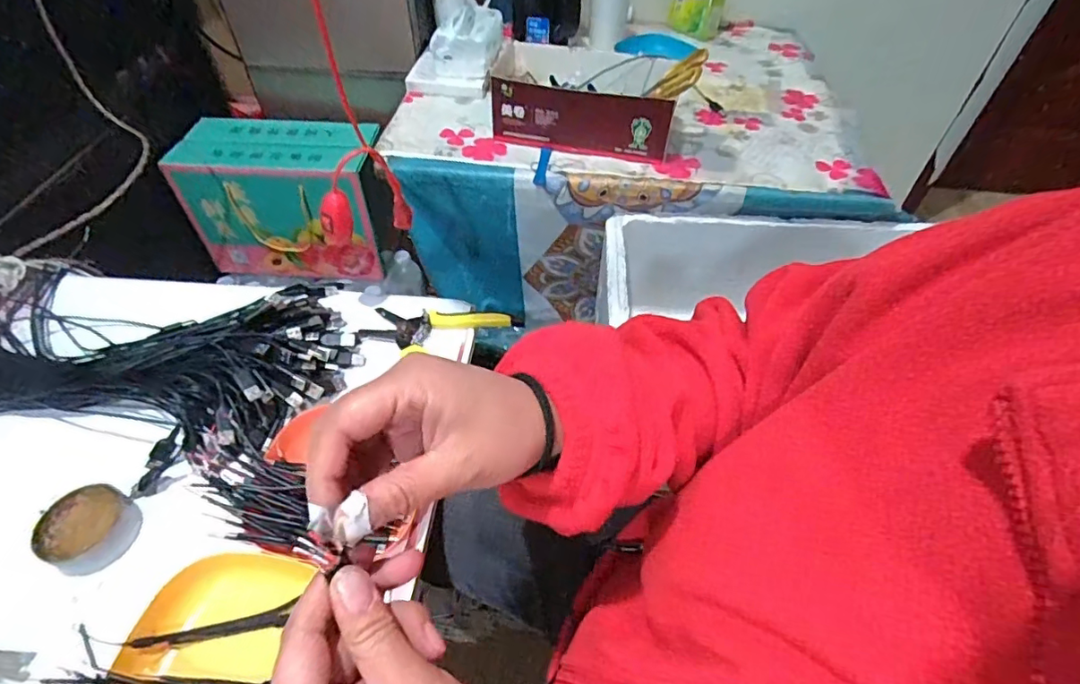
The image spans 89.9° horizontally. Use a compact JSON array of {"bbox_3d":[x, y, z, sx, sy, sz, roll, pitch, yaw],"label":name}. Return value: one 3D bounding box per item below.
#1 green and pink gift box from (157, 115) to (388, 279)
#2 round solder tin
[{"bbox_3d":[-0.459,-0.263,1.012,0.322,0.235,0.159,4,50,2],"label":"green and pink gift box"},{"bbox_3d":[-0.364,0.149,0.435,0.065,0.023,0.061,1,50,-1],"label":"round solder tin"}]

